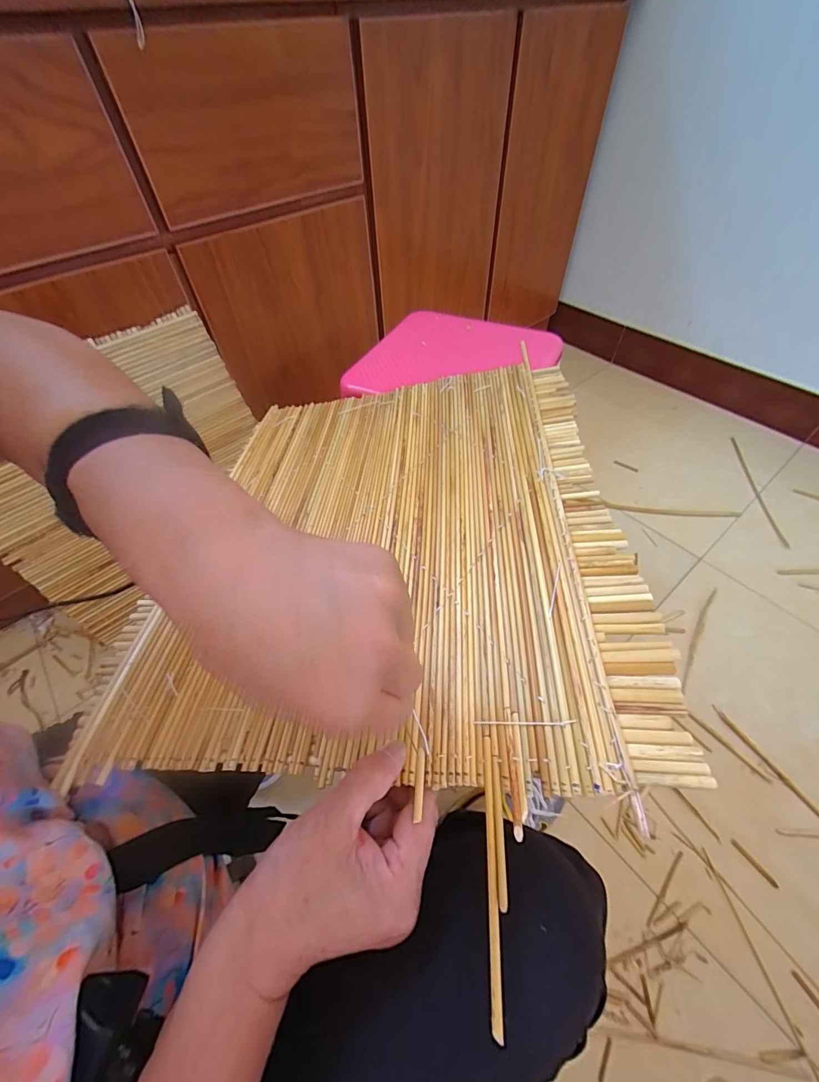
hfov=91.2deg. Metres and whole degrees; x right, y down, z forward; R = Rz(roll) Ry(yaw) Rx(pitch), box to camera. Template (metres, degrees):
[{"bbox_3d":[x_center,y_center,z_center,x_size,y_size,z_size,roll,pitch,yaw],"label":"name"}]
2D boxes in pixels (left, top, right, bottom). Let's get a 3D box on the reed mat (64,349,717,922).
[{"bbox_3d":[-0.028,-0.019,0.369,0.391,0.012,0.432,-5,49,9],"label":"reed mat"}]

